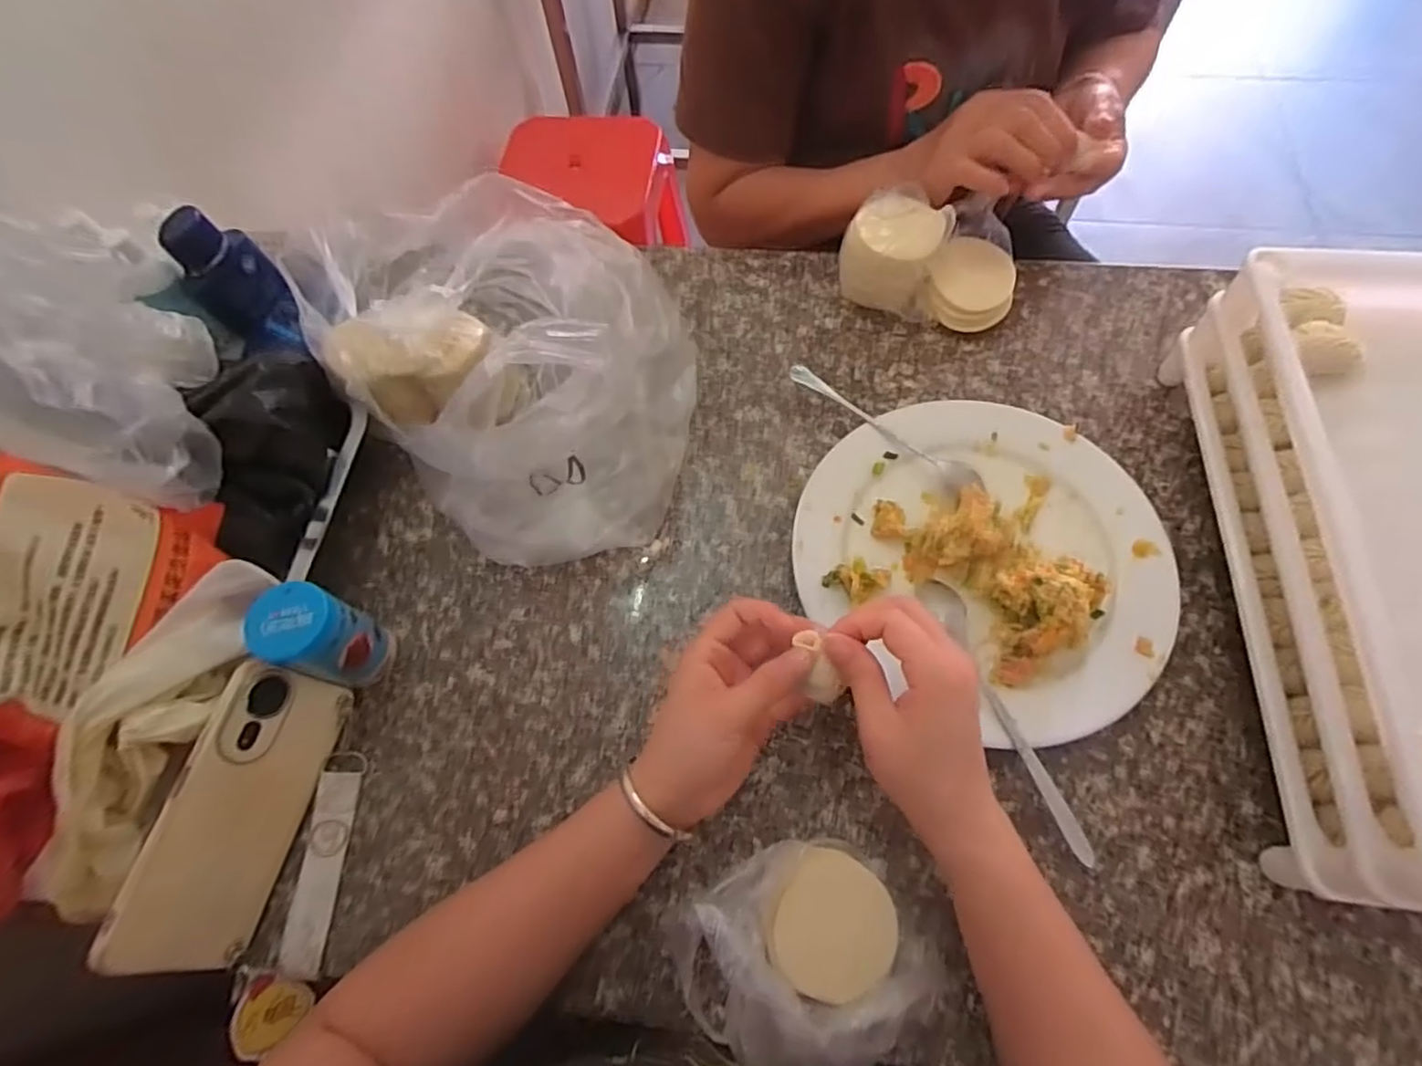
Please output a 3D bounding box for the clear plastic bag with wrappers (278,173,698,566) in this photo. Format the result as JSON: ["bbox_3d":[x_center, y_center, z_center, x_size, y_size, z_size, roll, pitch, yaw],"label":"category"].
[{"bbox_3d":[-0.148,-0.148,0.475,0.221,0.176,0.318,-37,69,-13],"label":"clear plastic bag with wrappers"}]

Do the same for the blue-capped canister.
[{"bbox_3d":[-0.251,0.070,0.430,0.045,0.093,0.049,19,68,11],"label":"blue-capped canister"}]

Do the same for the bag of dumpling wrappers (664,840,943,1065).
[{"bbox_3d":[0.048,0.230,0.352,0.128,0.058,0.102,-22,66,-7],"label":"bag of dumpling wrappers"}]

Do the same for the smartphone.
[{"bbox_3d":[-0.282,0.168,0.393,0.009,0.078,0.165,3,65,28],"label":"smartphone"}]

